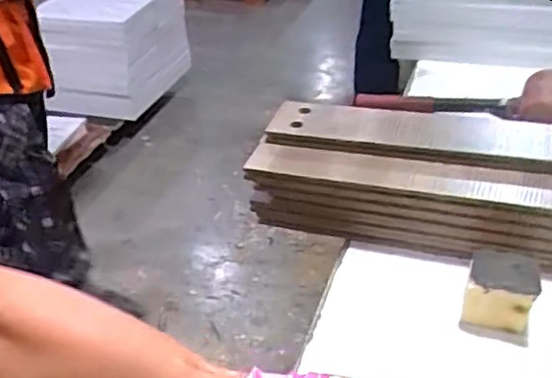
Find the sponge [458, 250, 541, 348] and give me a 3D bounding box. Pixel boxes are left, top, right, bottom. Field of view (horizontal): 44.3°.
[{"bbox_3d":[0.192,0.088,0.574,0.058,0.062,0.056,14,37,24],"label":"sponge"}]

